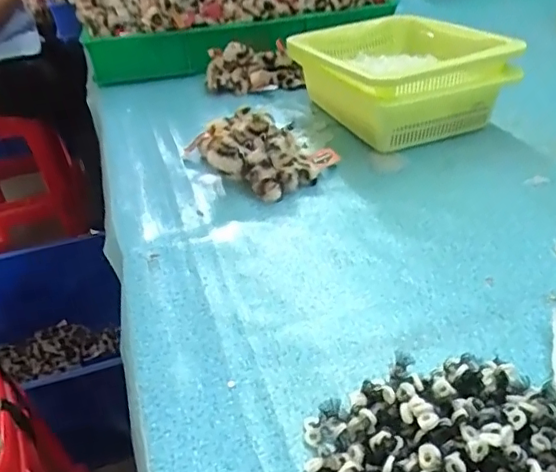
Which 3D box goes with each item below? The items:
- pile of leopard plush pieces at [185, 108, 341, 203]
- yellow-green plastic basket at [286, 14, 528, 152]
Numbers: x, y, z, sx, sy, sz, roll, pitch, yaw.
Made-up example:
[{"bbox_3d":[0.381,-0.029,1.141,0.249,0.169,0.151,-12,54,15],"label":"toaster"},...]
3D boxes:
[{"bbox_3d":[-0.031,-0.102,0.671,0.182,0.067,0.122,17,42,30],"label":"pile of leopard plush pieces"},{"bbox_3d":[0.153,-0.203,0.735,0.186,0.112,0.265,-17,37,-14],"label":"yellow-green plastic basket"}]

